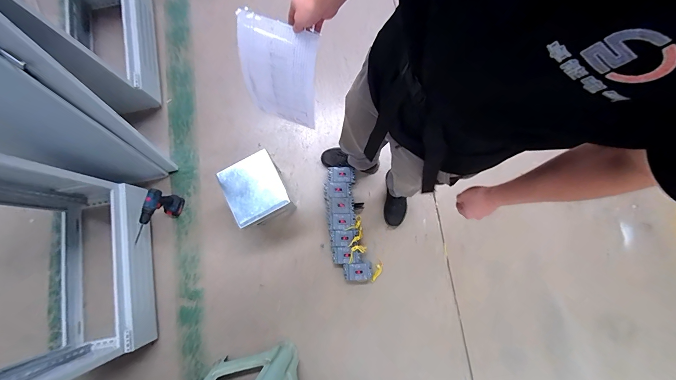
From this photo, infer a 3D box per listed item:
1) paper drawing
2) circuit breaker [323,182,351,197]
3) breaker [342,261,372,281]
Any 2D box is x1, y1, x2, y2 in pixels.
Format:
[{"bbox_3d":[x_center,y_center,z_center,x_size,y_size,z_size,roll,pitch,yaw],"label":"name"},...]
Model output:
[{"bbox_3d":[-0.156,-0.294,0.786,0.212,0.299,0.042,28,58,9],"label":"paper drawing"},{"bbox_3d":[-0.002,0.004,1.440,0.131,0.071,0.078,1,78,2],"label":"circuit breaker"},{"bbox_3d":[0.088,0.373,1.373,0.133,0.067,0.079,-5,78,0],"label":"breaker"}]

